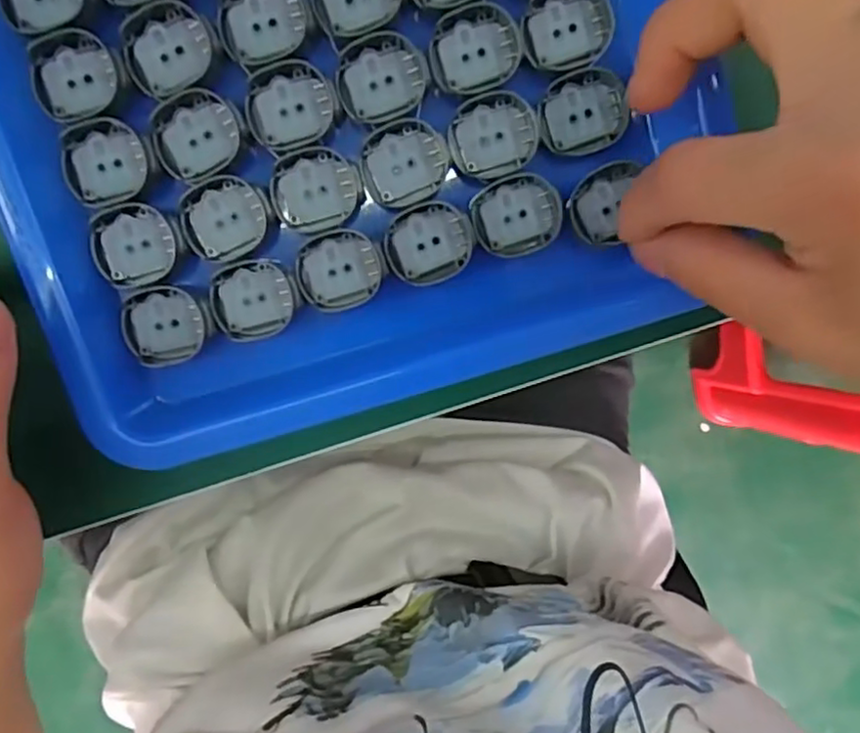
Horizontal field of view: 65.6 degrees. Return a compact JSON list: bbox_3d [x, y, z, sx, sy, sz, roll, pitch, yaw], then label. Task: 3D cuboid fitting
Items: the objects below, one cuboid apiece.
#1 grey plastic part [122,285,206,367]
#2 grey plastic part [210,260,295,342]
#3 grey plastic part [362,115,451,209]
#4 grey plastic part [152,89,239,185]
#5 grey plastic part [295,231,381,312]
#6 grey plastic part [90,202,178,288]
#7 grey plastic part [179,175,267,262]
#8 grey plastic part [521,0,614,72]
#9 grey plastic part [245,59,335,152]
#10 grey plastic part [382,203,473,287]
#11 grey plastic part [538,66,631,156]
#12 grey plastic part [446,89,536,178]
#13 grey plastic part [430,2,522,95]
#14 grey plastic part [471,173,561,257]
[{"bbox_3d":[-0.086,-0.013,0.217,0.026,0.007,0.025,-19,99,1],"label":"grey plastic part"},{"bbox_3d":[-0.058,-0.022,0.220,0.026,0.004,0.025,-12,99,0],"label":"grey plastic part"},{"bbox_3d":[-0.008,-0.065,0.214,0.027,0.004,0.025,-15,99,0],"label":"grey plastic part"},{"bbox_3d":[-0.073,-0.072,0.208,0.026,0.009,0.023,-28,99,2],"label":"grey plastic part"},{"bbox_3d":[-0.030,-0.032,0.219,0.027,0.004,0.026,-13,99,0],"label":"grey plastic part"},{"bbox_3d":[-0.095,-0.039,0.212,0.025,0.004,0.024,0,99,-2],"label":"grey plastic part"},{"bbox_3d":[-0.066,-0.048,0.213,0.026,0.005,0.024,-16,99,0],"label":"grey plastic part"},{"bbox_3d":[0.044,-0.108,0.211,0.028,0.006,0.025,-20,99,1],"label":"grey plastic part"},{"bbox_3d":[-0.044,-0.082,0.209,0.027,0.008,0.024,-15,99,0],"label":"grey plastic part"},{"bbox_3d":[0.000,-0.040,0.219,0.028,0.004,0.025,-20,99,1],"label":"grey plastic part"},{"bbox_3d":[0.050,-0.082,0.215,0.029,0.006,0.025,-20,99,1],"label":"grey plastic part"},{"bbox_3d":[0.021,-0.074,0.214,0.028,0.004,0.025,-15,99,0],"label":"grey plastic part"},{"bbox_3d":[0.015,-0.100,0.210,0.028,0.005,0.025,-9,99,-1],"label":"grey plastic part"},{"bbox_3d":[0.029,-0.050,0.219,0.029,0.006,0.025,-8,99,-1],"label":"grey plastic part"}]

